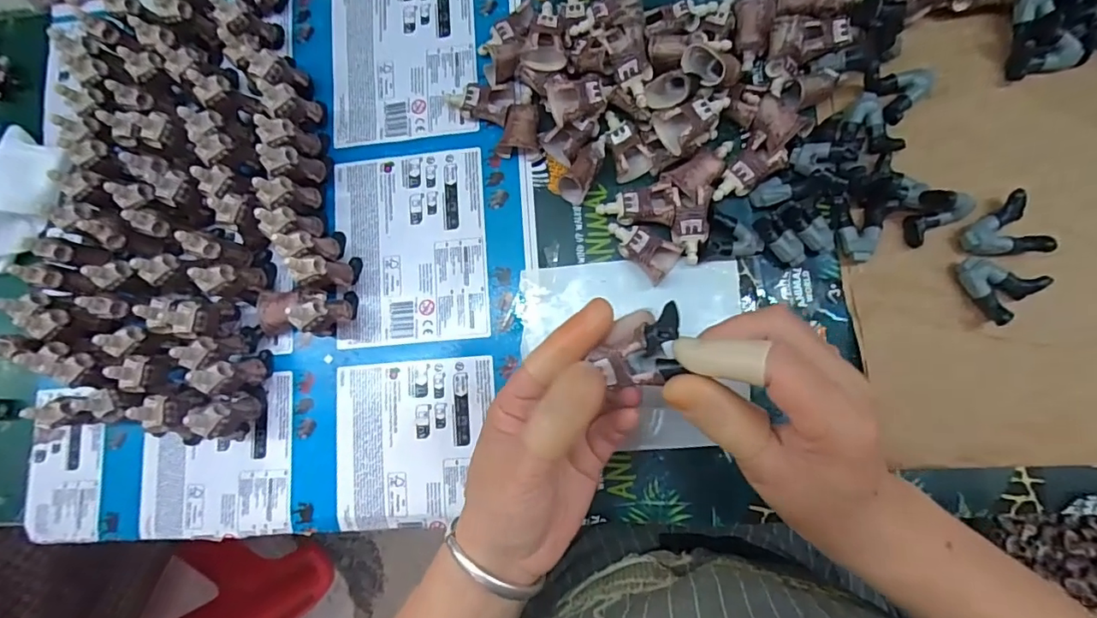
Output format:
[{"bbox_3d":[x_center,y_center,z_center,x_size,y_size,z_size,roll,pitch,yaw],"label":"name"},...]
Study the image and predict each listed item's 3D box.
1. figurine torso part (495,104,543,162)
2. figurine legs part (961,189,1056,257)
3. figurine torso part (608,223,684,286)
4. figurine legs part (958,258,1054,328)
[{"bbox_3d":[-0.019,-0.122,0.356,0.031,0.018,0.034,9,84,8],"label":"figurine torso part"},{"bbox_3d":[0.275,-0.047,0.317,0.038,0.018,0.038,-18,81,4],"label":"figurine legs part"},{"bbox_3d":[0.059,-0.040,0.337,0.047,0.015,0.027,37,88,10],"label":"figurine torso part"},{"bbox_3d":[0.266,-0.016,0.310,0.037,0.014,0.037,-42,80,0],"label":"figurine legs part"}]

